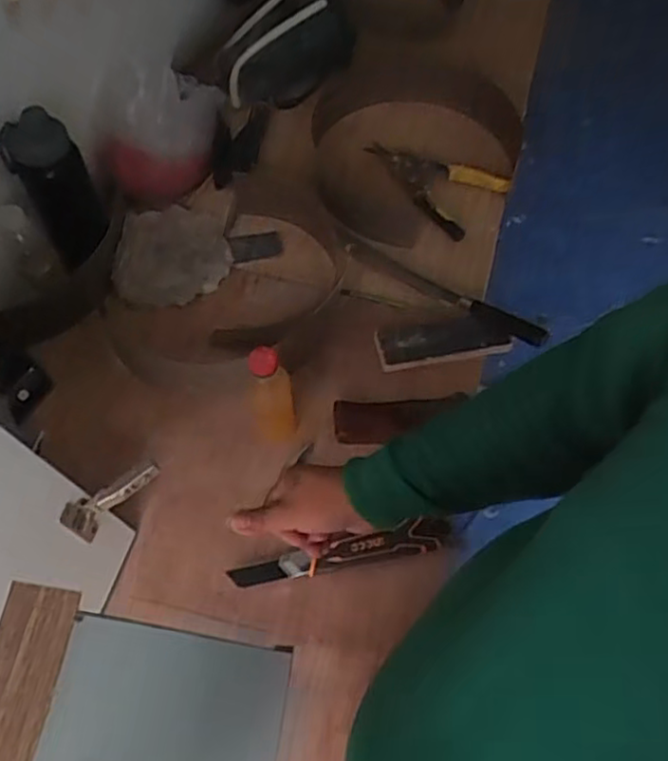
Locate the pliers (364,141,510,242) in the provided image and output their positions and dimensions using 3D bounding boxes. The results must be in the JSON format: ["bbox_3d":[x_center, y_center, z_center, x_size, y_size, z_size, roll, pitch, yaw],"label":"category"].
[{"bbox_3d":[0.142,-0.327,1.095,0.232,0.022,0.142,37,66,19],"label":"pliers"}]

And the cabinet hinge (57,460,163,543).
[{"bbox_3d":[-0.232,0.122,0.726,0.104,0.049,0.026,-37,68,-4],"label":"cabinet hinge"}]

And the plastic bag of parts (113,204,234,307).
[{"bbox_3d":[-0.237,-0.195,1.035,0.164,0.026,0.175,1,62,-1],"label":"plastic bag of parts"}]

